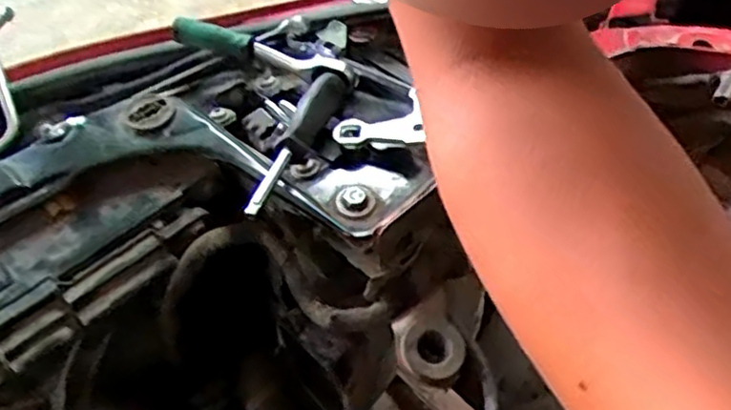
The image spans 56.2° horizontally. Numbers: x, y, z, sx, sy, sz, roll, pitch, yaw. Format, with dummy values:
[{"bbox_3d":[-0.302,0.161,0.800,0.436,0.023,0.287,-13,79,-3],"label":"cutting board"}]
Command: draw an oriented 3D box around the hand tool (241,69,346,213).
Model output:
[{"bbox_3d":[-0.048,-0.042,0.459,0.019,0.025,0.139,18,54,15],"label":"hand tool"}]

